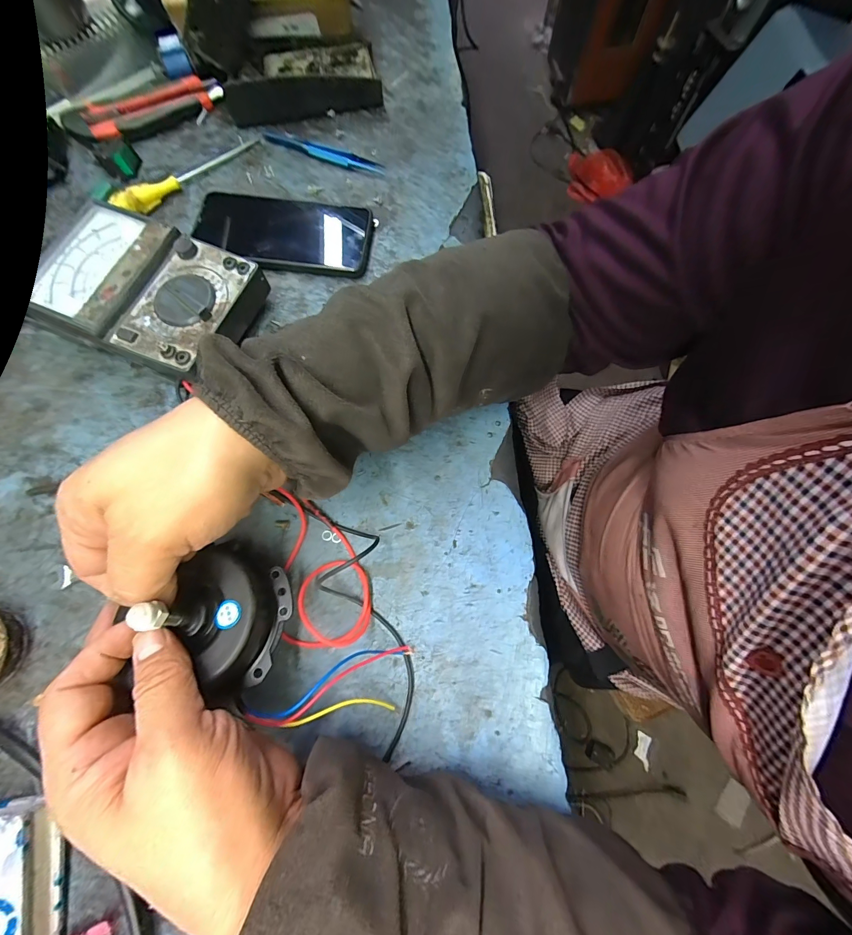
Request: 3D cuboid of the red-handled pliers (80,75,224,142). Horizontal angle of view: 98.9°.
[{"bbox_3d":[-0.280,-0.374,0.379,0.131,0.021,0.040,-30,77,-8],"label":"red-handled pliers"}]

